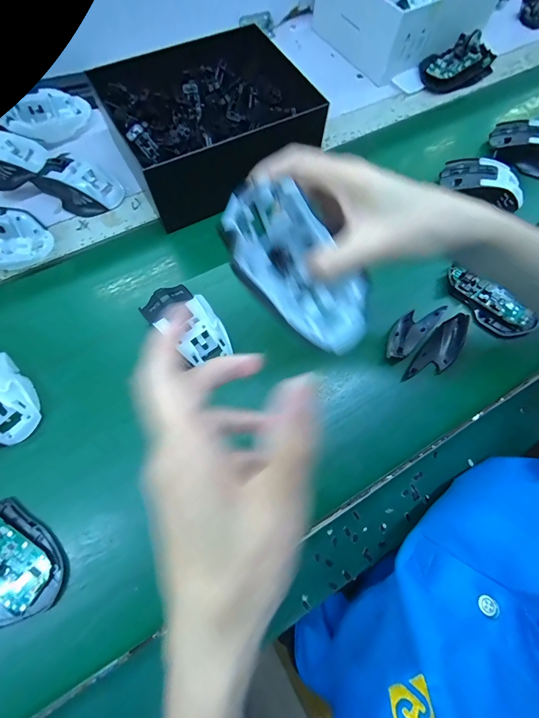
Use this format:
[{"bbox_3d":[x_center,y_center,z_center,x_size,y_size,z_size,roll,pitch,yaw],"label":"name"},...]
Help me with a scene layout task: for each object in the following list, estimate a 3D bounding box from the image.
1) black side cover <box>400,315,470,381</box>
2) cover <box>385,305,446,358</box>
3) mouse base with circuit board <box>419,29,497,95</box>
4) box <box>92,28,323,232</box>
[{"bbox_3d":[0.191,-0.009,0.338,0.034,0.023,0.098,42,74,12],"label":"black side cover"},{"bbox_3d":[0.163,-0.034,0.344,0.099,0.021,0.033,-42,77,-15],"label":"cover"},{"bbox_3d":[0.310,-0.491,0.495,0.145,0.042,0.084,-40,76,-14],"label":"mouse base with circuit board"},{"bbox_3d":[-0.074,-0.306,0.392,0.219,0.083,0.192,-28,74,-11],"label":"box"}]

